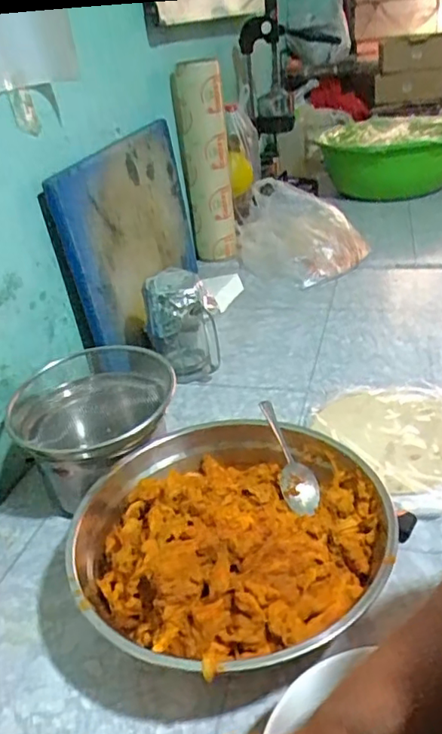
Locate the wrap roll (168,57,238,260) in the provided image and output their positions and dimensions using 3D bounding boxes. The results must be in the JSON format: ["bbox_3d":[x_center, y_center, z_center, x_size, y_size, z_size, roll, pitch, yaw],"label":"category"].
[{"bbox_3d":[-0.030,-0.418,1.205,0.098,0.391,0.110,-5,30,4],"label":"wrap roll"}]

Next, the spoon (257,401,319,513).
[{"bbox_3d":[0.073,0.089,0.599,0.038,0.036,0.141,-8,30,-2],"label":"spoon"}]

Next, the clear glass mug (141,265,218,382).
[{"bbox_3d":[-0.058,-0.062,0.880,0.103,0.169,0.093,-10,30,-4],"label":"clear glass mug"}]

